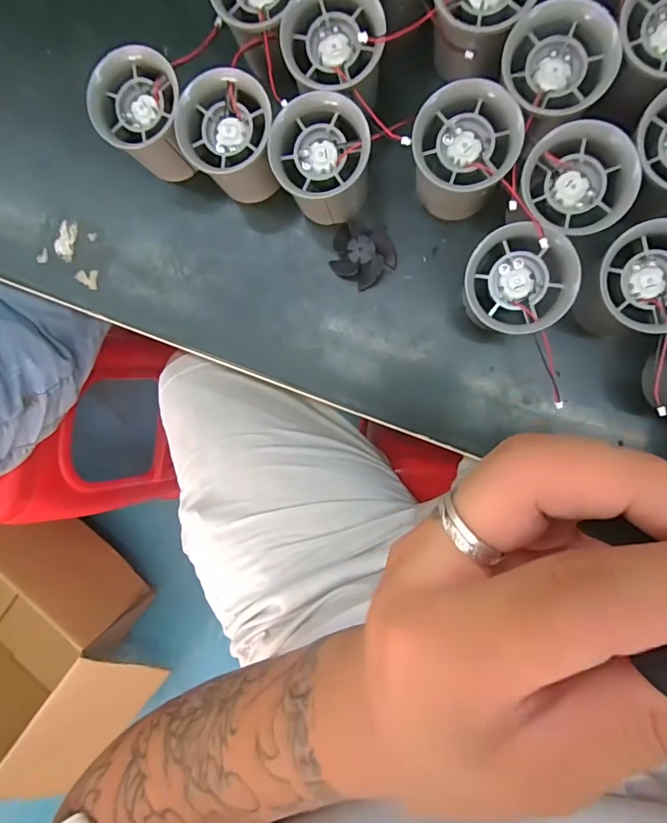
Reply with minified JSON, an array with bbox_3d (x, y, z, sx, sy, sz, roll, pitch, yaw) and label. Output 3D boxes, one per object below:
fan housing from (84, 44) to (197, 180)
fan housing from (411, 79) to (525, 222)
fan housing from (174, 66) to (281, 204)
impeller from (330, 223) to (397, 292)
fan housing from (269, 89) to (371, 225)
[{"bbox_3d":[-0.113,-0.183,0.283,0.050,0.059,0.047,0,92,8],"label":"fan housing"},{"bbox_3d":[0.074,-0.145,0.261,0.056,0.059,0.054,4,93,8],"label":"fan housing"},{"bbox_3d":[-0.060,-0.163,0.277,0.054,0.060,0.050,1,92,8],"label":"fan housing"},{"bbox_3d":[0.018,-0.103,0.294,0.039,0.014,0.039,0,92,8],"label":"impeller"},{"bbox_3d":[-0.004,-0.146,0.272,0.056,0.060,0.055,-26,88,8],"label":"fan housing"}]

